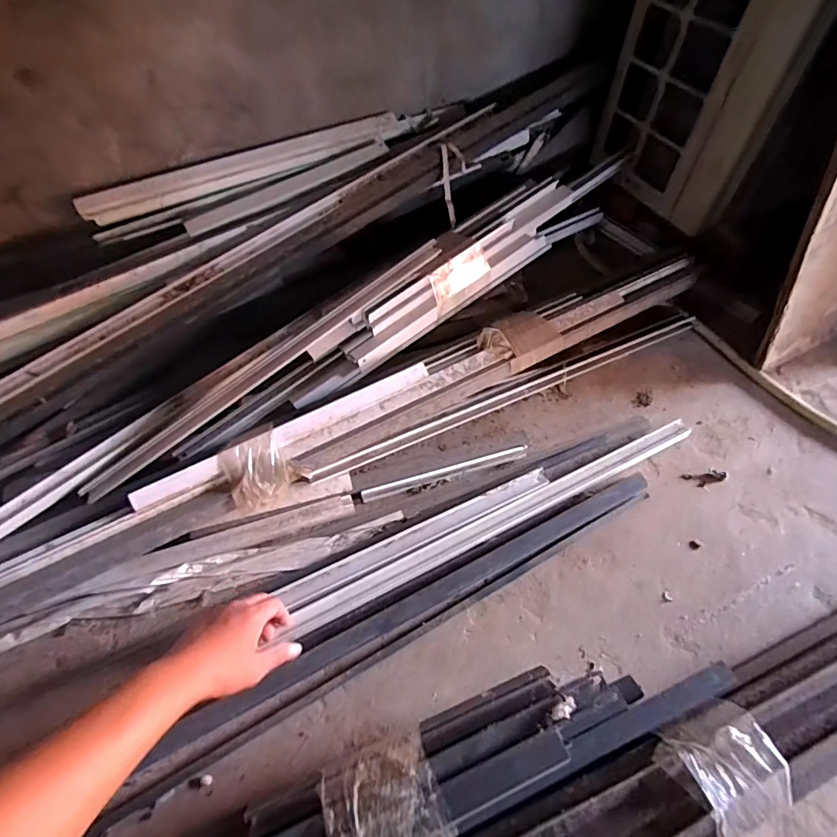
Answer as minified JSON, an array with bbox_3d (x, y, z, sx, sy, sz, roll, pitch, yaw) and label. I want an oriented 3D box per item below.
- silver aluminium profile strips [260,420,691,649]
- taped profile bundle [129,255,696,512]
[{"bbox_3d":[0.129,0.137,0.672,0.647,0.022,0.073,-21,59,-14],"label":"silver aluminium profile strips"},{"bbox_3d":[0.075,-0.079,0.720,0.972,0.053,0.088,-27,59,-16],"label":"taped profile bundle"}]

